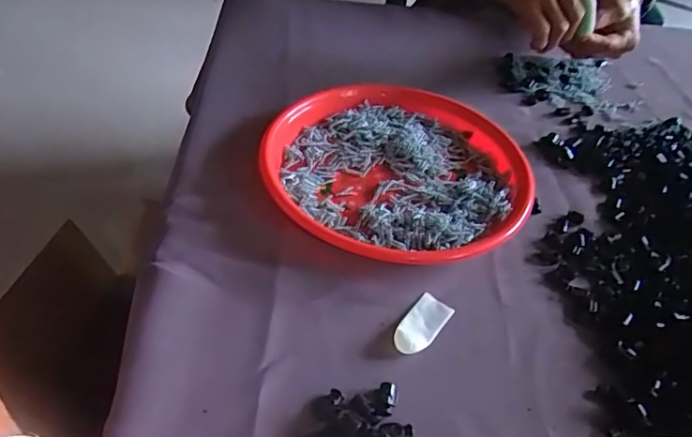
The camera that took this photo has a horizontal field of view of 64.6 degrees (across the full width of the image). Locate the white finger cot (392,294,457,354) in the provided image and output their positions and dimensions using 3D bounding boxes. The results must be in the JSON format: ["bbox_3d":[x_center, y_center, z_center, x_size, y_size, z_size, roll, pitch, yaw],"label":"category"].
[{"bbox_3d":[0.055,0.075,0.396,0.026,0.009,0.056,30,50,23],"label":"white finger cot"}]

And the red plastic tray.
[{"bbox_3d":[0.045,-0.049,0.502,0.233,0.035,0.230,3,45,-2],"label":"red plastic tray"}]

